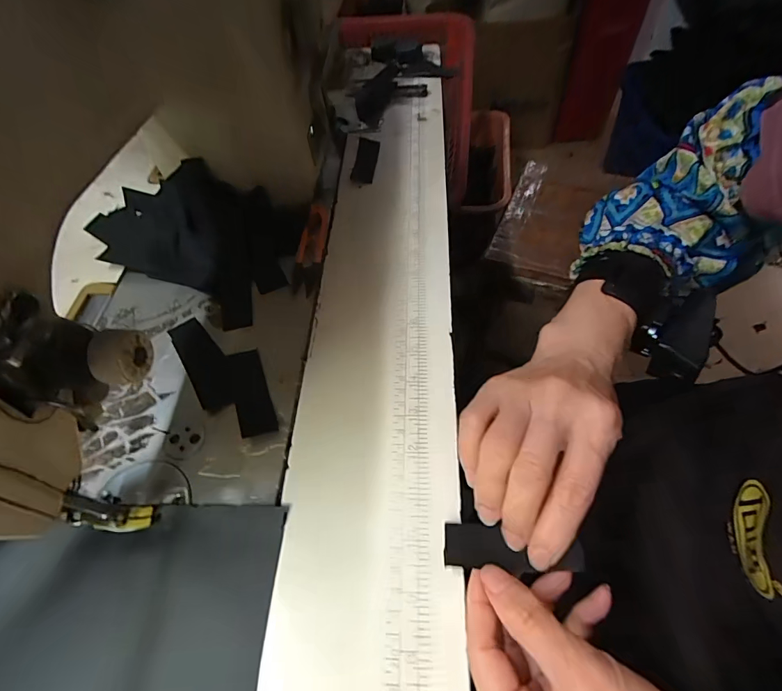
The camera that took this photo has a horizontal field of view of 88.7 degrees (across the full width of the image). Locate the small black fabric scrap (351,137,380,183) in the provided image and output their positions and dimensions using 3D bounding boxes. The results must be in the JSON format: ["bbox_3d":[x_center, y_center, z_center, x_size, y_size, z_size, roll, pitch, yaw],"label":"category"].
[{"bbox_3d":[-0.028,-0.200,0.433,0.022,0.011,0.071,5,58,6],"label":"small black fabric scrap"}]

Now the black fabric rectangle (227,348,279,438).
[{"bbox_3d":[-0.101,0.032,0.286,0.024,0.004,0.070,-20,59,-10],"label":"black fabric rectangle"}]

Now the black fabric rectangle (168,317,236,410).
[{"bbox_3d":[-0.140,0.012,0.299,0.028,0.008,0.079,-30,61,-15],"label":"black fabric rectangle"}]

